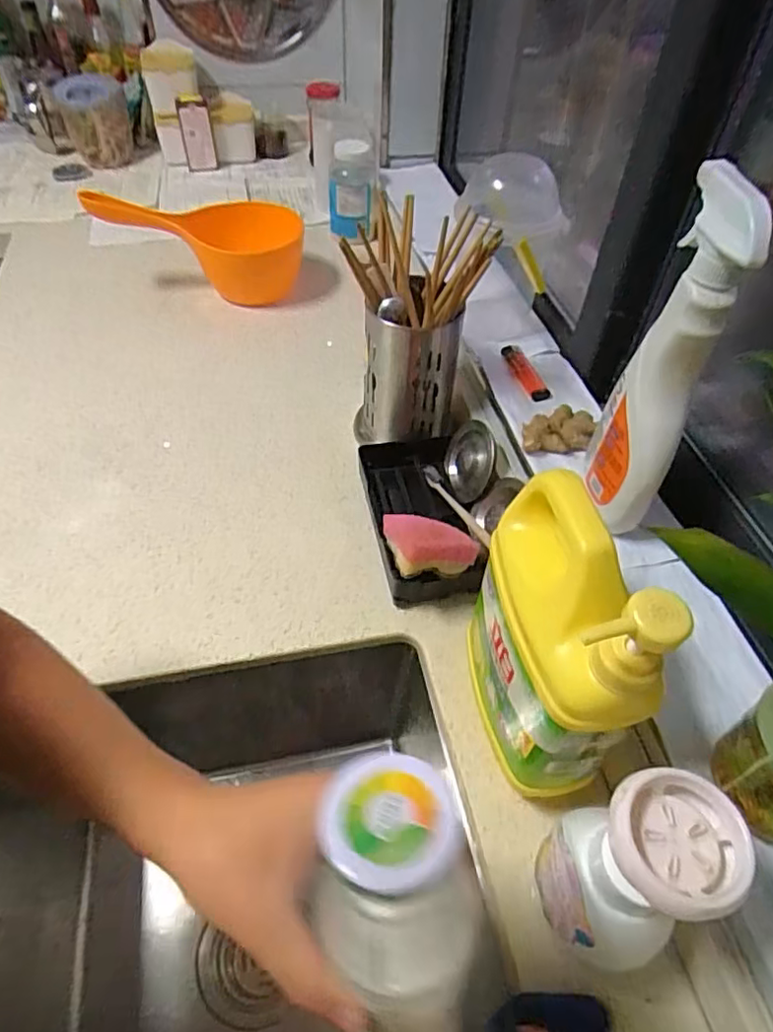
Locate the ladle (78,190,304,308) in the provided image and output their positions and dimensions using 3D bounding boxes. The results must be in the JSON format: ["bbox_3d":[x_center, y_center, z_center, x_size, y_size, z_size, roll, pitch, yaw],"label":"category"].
[{"bbox_3d":[-0.253,-0.385,0.857,0.270,0.132,0.123,2,49,-2],"label":"ladle"}]

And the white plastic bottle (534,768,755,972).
[{"bbox_3d":[0.137,0.209,0.354,0.061,0.177,0.082,-14,52,-13],"label":"white plastic bottle"}]

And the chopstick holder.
[{"bbox_3d":[0.020,-0.156,0.664,0.105,0.171,0.094,3,49,-1],"label":"chopstick holder"}]

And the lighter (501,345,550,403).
[{"bbox_3d":[0.153,-0.155,0.659,0.024,0.008,0.090,-9,51,-9],"label":"lighter"}]

